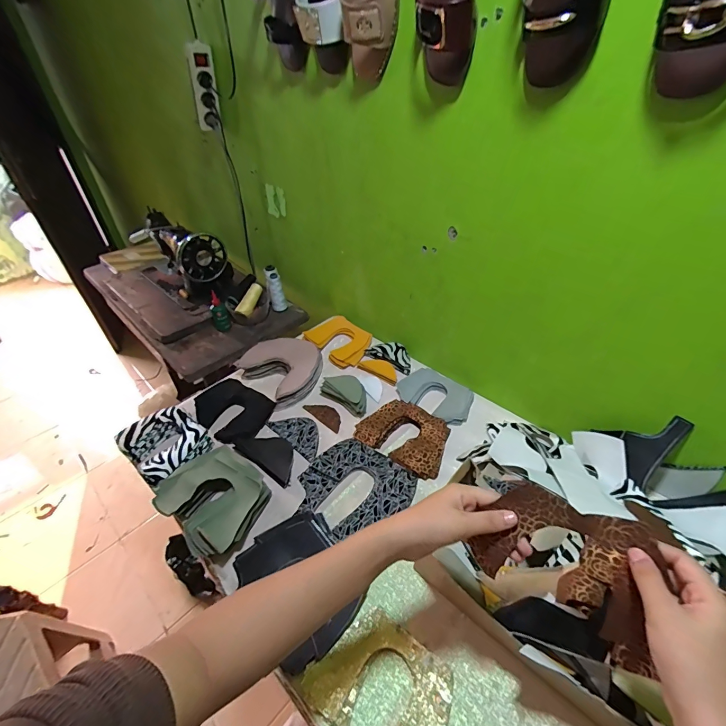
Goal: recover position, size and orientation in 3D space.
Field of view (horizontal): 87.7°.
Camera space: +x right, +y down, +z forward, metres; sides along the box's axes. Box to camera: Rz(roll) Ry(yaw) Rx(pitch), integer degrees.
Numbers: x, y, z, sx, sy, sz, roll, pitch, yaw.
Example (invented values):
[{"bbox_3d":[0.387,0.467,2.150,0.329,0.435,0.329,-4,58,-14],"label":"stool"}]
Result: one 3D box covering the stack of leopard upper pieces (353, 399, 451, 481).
[{"bbox_3d":[0.087,0.142,0.751,0.177,0.027,0.131,27,49,30],"label":"stack of leopard upper pieces"}]

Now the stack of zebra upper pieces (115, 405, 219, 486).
[{"bbox_3d":[-0.389,0.158,0.751,0.152,0.047,0.132,29,49,31],"label":"stack of zebra upper pieces"}]

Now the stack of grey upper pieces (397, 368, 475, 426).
[{"bbox_3d":[0.158,0.070,0.832,0.165,0.033,0.105,24,47,28],"label":"stack of grey upper pieces"}]

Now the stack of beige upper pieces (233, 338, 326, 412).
[{"bbox_3d":[-0.182,0.011,0.906,0.176,0.056,0.174,-33,49,-31],"label":"stack of beige upper pieces"}]

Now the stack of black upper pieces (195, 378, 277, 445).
[{"bbox_3d":[-0.280,0.100,0.826,0.159,0.034,0.132,27,48,29],"label":"stack of black upper pieces"}]

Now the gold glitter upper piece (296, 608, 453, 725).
[{"bbox_3d":[0.026,0.399,0.466,0.175,0.013,0.127,23,47,27],"label":"gold glitter upper piece"}]

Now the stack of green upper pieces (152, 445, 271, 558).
[{"bbox_3d":[-0.256,0.227,0.651,0.192,0.046,0.152,27,49,30],"label":"stack of green upper pieces"}]

